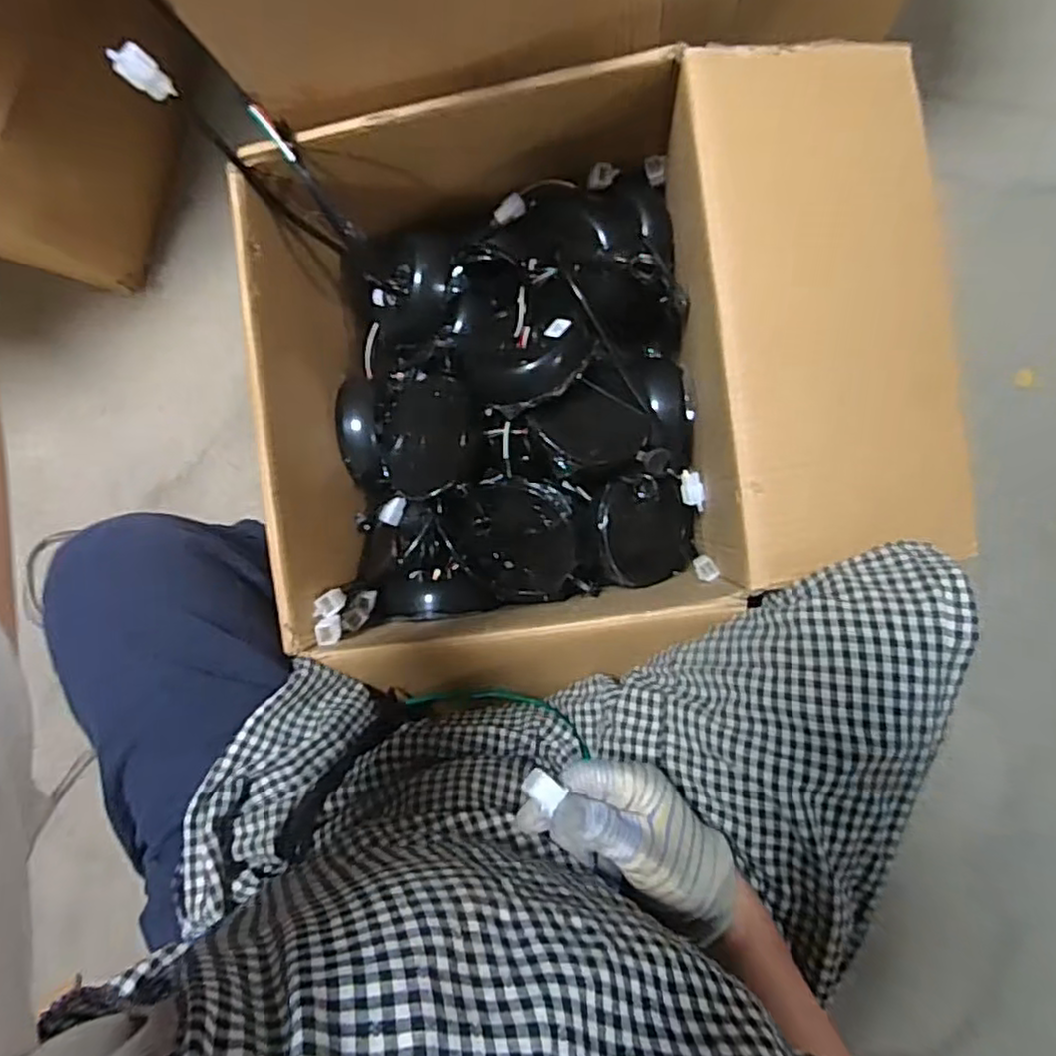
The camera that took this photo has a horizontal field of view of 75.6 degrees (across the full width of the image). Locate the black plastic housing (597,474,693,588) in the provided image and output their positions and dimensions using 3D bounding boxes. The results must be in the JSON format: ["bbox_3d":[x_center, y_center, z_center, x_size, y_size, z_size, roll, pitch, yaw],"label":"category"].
[{"bbox_3d":[0.119,0.003,0.677,0.091,0.089,0.105,-2,89,7],"label":"black plastic housing"}]

